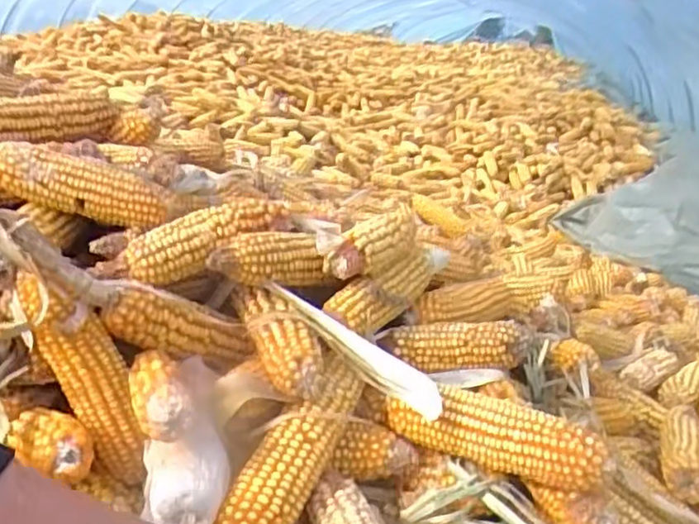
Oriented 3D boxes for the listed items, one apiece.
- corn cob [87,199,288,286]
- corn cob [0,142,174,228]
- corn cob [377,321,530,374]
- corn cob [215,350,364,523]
[{"bbox_3d":[-0.122,-0.018,0.528,0.158,0.042,0.041,-26,30,-25],"label":"corn cob"},{"bbox_3d":[-0.218,-0.062,0.538,0.144,0.046,0.041,15,15,-15],"label":"corn cob"},{"bbox_3d":[0.096,0.074,0.579,0.136,0.036,0.035,-2,19,-12],"label":"corn cob"},{"bbox_3d":[-0.038,0.129,0.456,0.043,0.049,0.157,12,44,26],"label":"corn cob"}]

